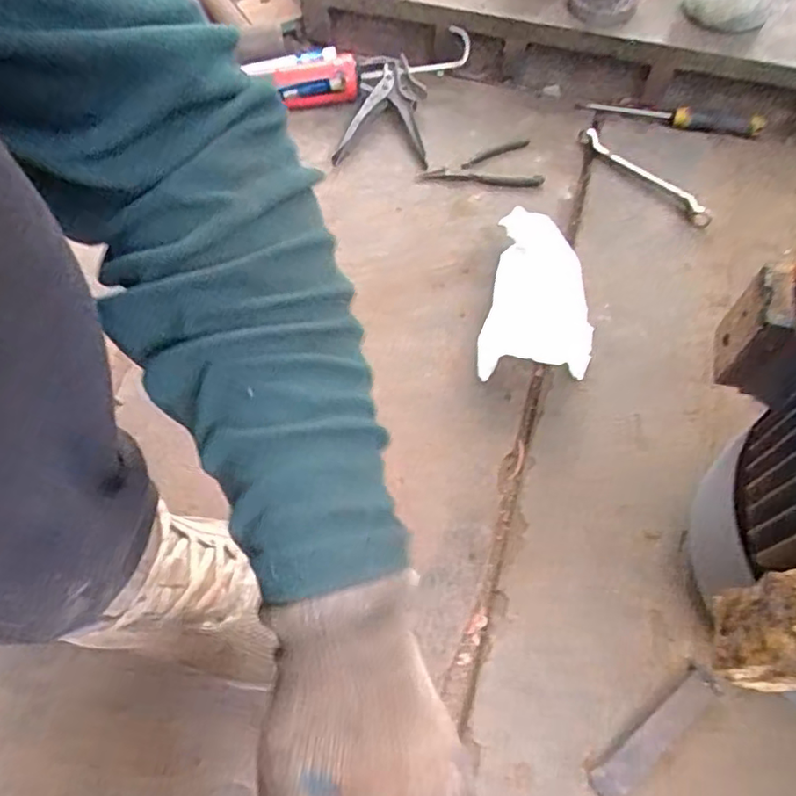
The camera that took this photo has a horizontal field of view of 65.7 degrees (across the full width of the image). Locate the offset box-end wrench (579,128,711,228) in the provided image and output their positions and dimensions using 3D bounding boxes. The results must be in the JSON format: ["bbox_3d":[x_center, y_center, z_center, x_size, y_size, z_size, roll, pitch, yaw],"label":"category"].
[{"bbox_3d":[0.299,-0.275,0.752,0.019,0.020,0.195,-35,67,-15],"label":"offset box-end wrench"}]

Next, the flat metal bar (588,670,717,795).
[{"bbox_3d":[0.197,0.258,0.471,0.122,0.006,0.027,-33,66,-14],"label":"flat metal bar"}]

